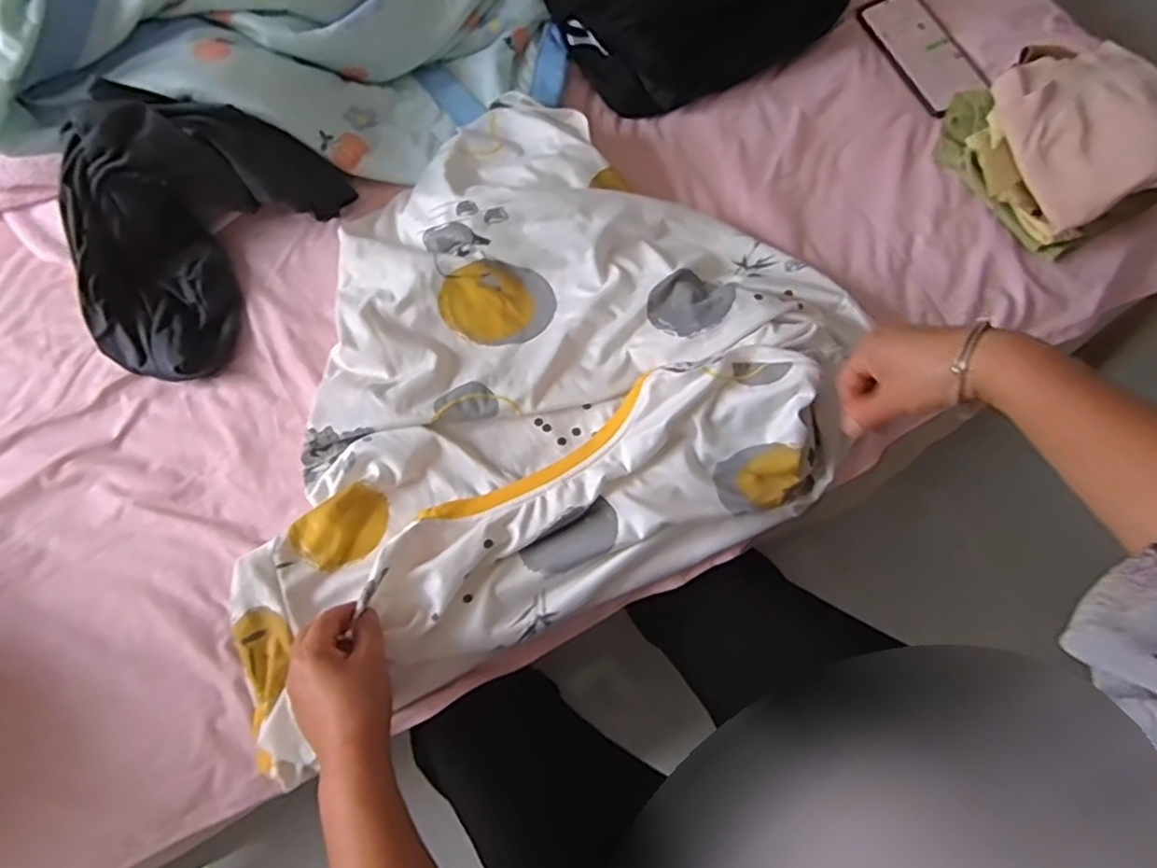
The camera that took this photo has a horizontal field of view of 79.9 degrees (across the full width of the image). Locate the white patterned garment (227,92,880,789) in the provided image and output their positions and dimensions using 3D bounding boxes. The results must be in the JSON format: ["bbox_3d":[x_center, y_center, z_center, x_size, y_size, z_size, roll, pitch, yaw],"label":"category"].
[{"bbox_3d":[-0.070,-0.045,0.612,0.588,0.069,0.446,-31,74,-10],"label":"white patterned garment"}]

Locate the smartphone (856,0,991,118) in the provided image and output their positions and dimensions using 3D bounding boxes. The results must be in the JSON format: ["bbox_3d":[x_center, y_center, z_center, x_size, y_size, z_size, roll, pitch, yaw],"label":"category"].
[{"bbox_3d":[0.383,-0.435,0.773,0.087,0.005,0.167,-21,71,-8],"label":"smartphone"}]

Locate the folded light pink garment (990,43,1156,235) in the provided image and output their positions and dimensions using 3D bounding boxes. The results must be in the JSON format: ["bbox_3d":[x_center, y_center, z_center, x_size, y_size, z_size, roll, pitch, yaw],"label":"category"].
[{"bbox_3d":[0.492,-0.290,0.648,0.175,0.049,0.157,-22,72,-8],"label":"folded light pink garment"}]

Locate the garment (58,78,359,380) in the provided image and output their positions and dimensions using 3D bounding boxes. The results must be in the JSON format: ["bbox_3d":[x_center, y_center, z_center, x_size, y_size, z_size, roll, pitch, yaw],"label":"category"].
[{"bbox_3d":[-0.357,-0.192,0.616,0.163,0.139,0.249,27,72,9],"label":"garment"}]

